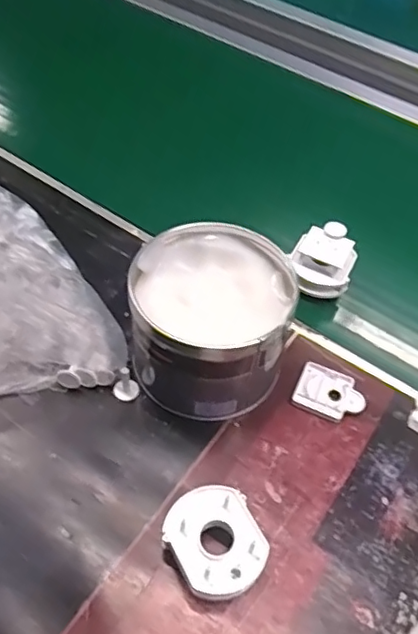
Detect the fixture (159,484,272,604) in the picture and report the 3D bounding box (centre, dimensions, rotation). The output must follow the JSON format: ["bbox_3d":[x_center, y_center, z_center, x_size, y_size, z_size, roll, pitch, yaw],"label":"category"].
[{"bbox_3d":[0.004,0.156,0.406,0.061,0.033,0.071,-20,56,-20],"label":"fixture"}]

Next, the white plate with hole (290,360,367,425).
[{"bbox_3d":[0.103,0.065,0.502,0.057,0.008,0.045,25,54,14],"label":"white plate with hole"}]

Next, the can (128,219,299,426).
[{"bbox_3d":[0.002,0.002,0.487,0.125,0.097,0.130,2,52,-3],"label":"can"}]

